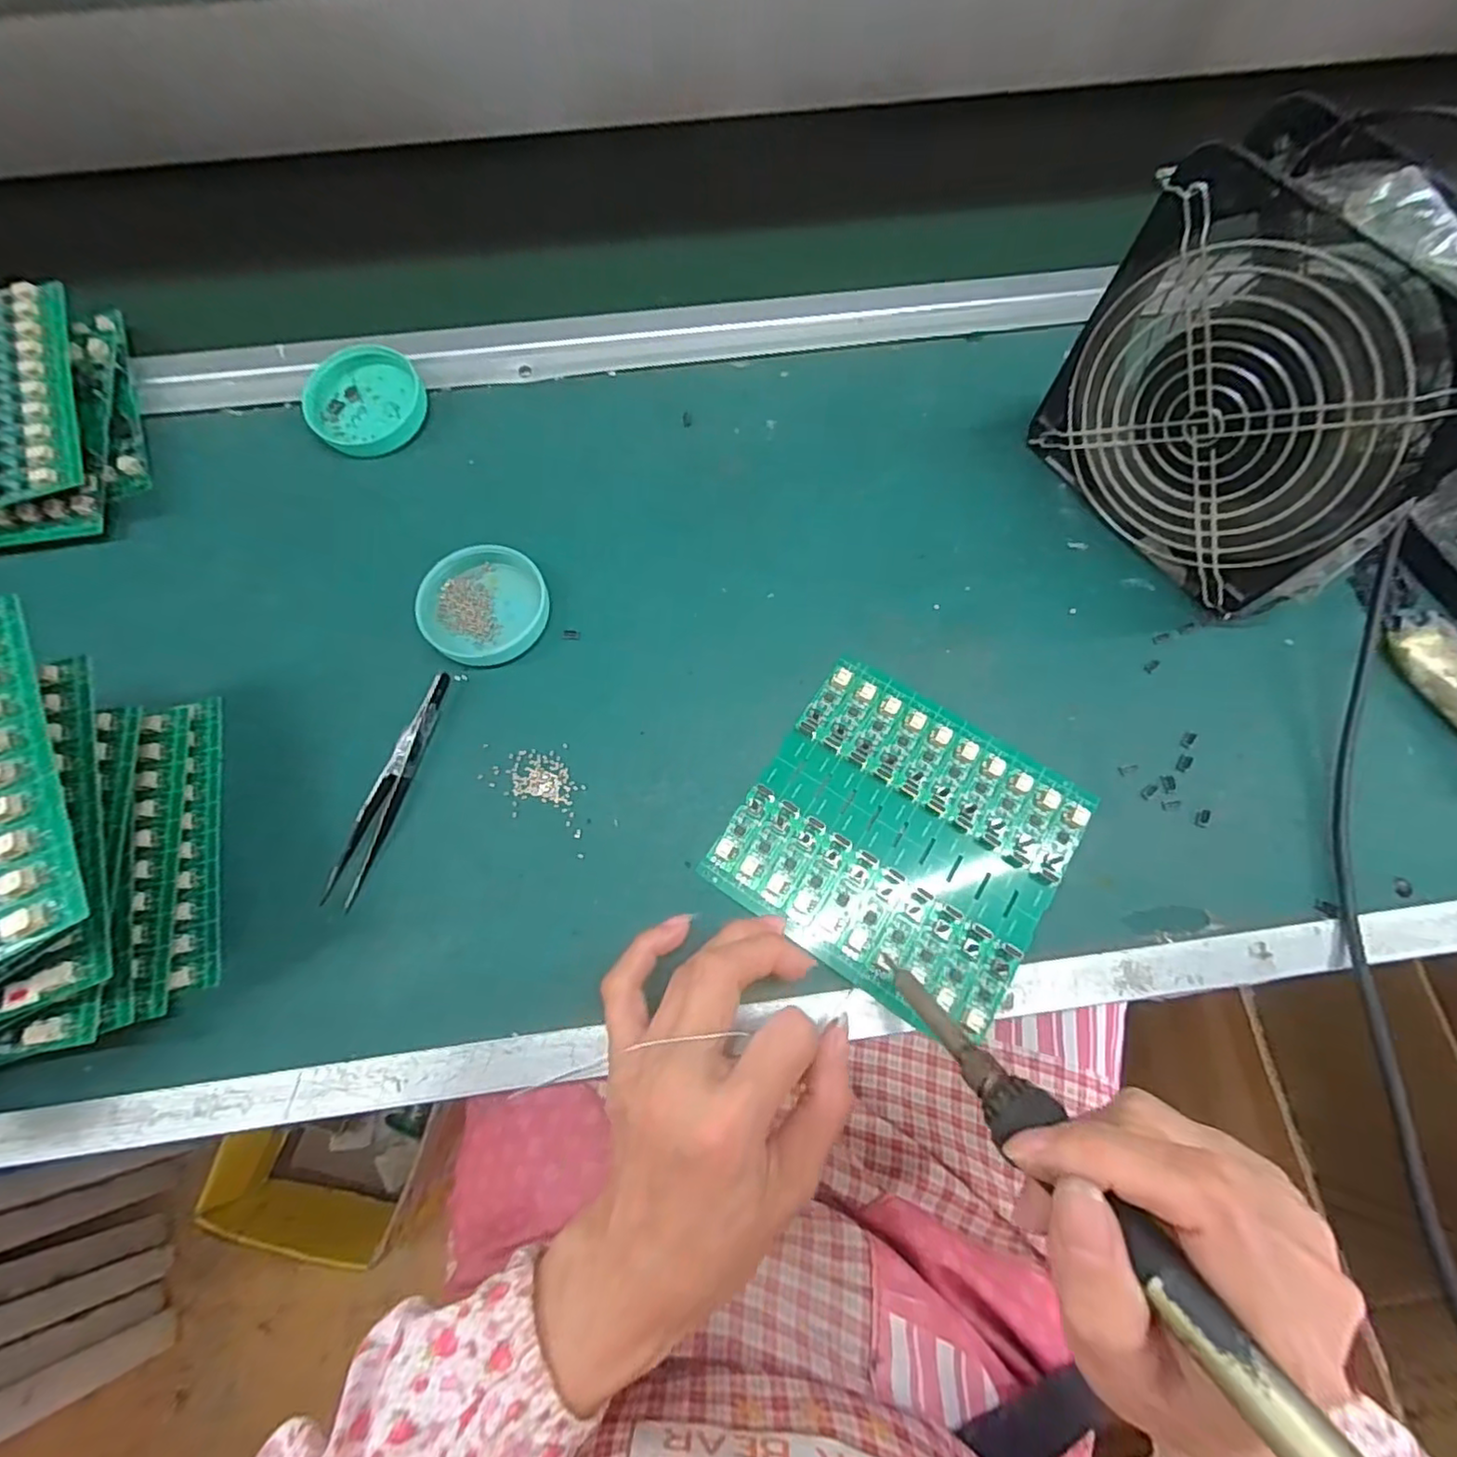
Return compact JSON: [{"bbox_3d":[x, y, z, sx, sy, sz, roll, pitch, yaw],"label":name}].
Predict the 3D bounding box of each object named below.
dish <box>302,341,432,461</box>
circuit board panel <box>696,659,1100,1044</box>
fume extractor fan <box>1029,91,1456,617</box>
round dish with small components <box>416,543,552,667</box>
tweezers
[{"bbox_3d":[-0.215,-0.194,0.368,0.062,0.018,0.062,0,72,0],"label":"dish"},{"bbox_3d":[0.081,0.050,0.290,0.140,0.010,0.132,32,75,10],"label":"circuit board panel"},{"bbox_3d":[0.238,-0.149,0.278,0.058,0.154,0.157,-32,75,-9],"label":"fume extractor fan"},{"bbox_3d":[-0.127,-0.065,0.324,0.061,0.017,0.062,0,72,0],"label":"round dish with small components"},{"bbox_3d":[-0.162,0.026,0.296,0.016,0.014,0.114,17,73,6],"label":"tweezers"}]

